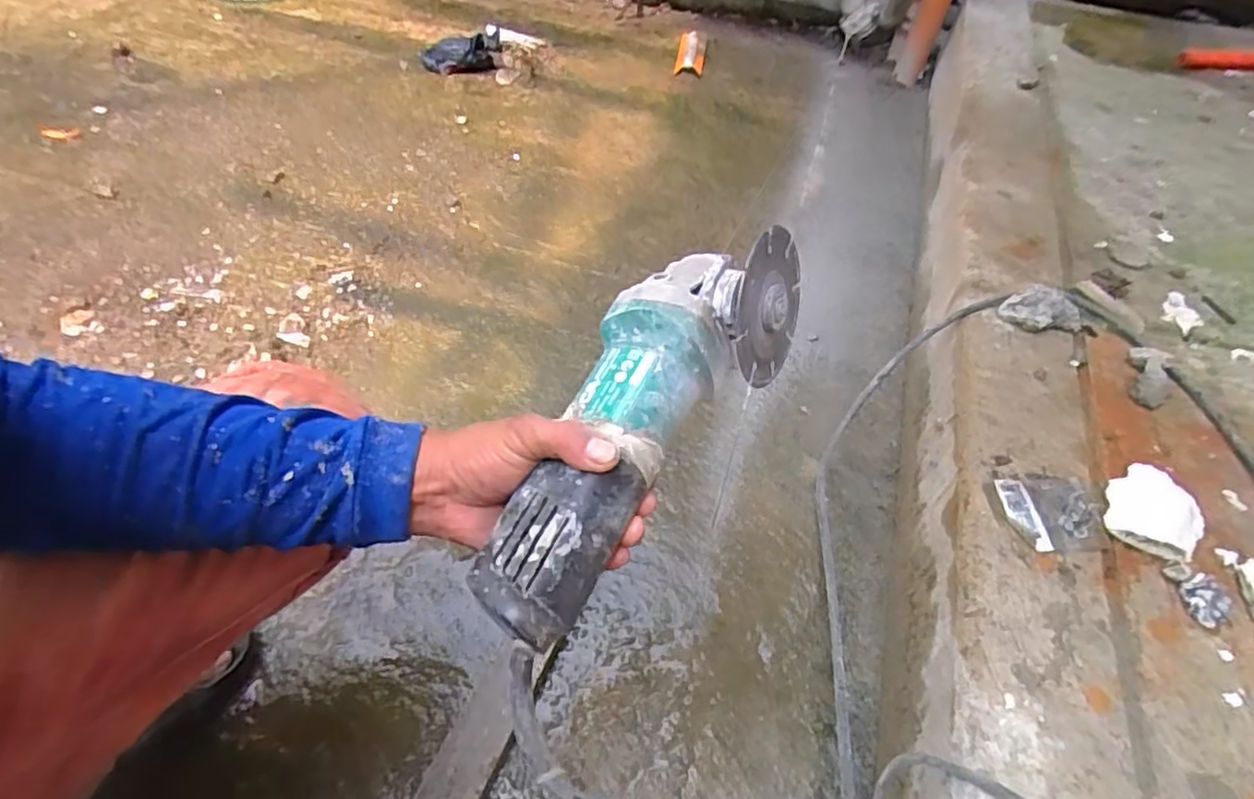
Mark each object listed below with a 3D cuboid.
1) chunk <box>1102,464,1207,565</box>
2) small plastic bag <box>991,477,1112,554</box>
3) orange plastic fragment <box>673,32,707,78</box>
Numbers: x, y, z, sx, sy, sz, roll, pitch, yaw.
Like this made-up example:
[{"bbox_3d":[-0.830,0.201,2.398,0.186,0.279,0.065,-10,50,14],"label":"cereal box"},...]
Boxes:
[{"bbox_3d":[0.457,0.096,0.578,0.069,0.021,0.083,31,57,22],"label":"chunk"},{"bbox_3d":[0.378,0.100,0.588,0.094,0.007,0.072,1,51,-1],"label":"small plastic bag"},{"bbox_3d":[0.144,-0.769,1.498,0.061,0.044,0.162,9,51,6],"label":"orange plastic fragment"}]

